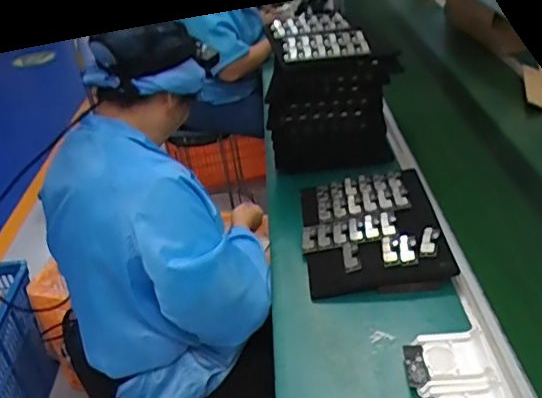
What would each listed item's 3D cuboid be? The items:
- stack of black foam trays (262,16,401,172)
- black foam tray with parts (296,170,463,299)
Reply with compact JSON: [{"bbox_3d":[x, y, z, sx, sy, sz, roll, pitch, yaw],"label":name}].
[{"bbox_3d":[0.132,-0.262,1.353,0.272,0.262,0.320,-4,32,2],"label":"stack of black foam trays"},{"bbox_3d":[0.186,0.047,1.077,0.244,0.034,0.340,-5,32,3],"label":"black foam tray with parts"}]

